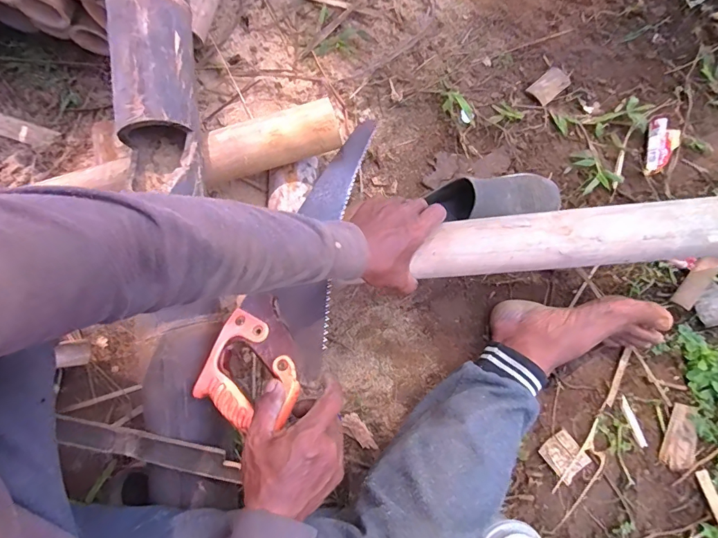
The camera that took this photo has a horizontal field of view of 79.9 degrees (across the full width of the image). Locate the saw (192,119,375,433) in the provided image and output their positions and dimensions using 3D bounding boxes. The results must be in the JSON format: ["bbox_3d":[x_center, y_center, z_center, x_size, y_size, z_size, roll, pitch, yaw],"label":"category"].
[{"bbox_3d":[-0.061,-0.022,0.531,0.119,0.027,0.422,17,64,5],"label":"saw"}]

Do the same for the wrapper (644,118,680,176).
[{"bbox_3d":[0.480,-0.188,0.677,0.051,0.014,0.094,15,77,5],"label":"wrapper"}]

